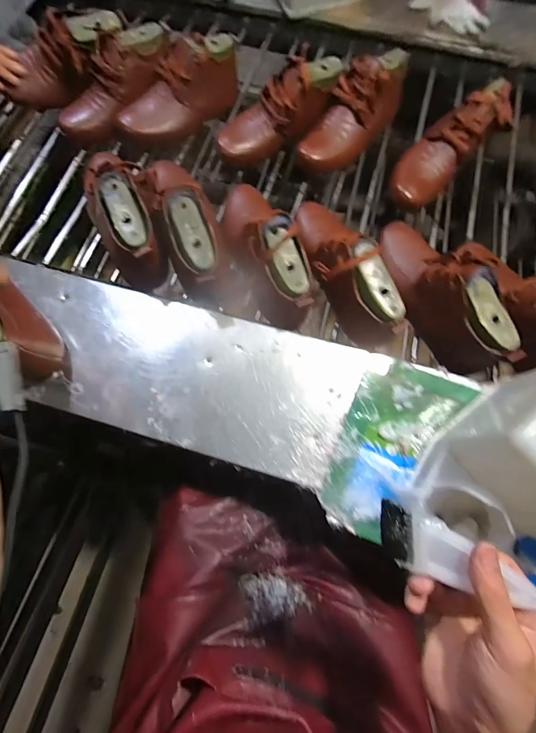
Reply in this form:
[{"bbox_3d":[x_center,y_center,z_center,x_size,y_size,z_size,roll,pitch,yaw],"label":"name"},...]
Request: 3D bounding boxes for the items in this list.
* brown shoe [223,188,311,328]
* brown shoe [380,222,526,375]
[{"bbox_3d":[-0.009,-0.193,0.521,0.088,0.142,0.286,-20,72,-6],"label":"brown shoe"},{"bbox_3d":[0.253,-0.123,0.492,0.105,0.122,0.282,-14,72,-4],"label":"brown shoe"}]

